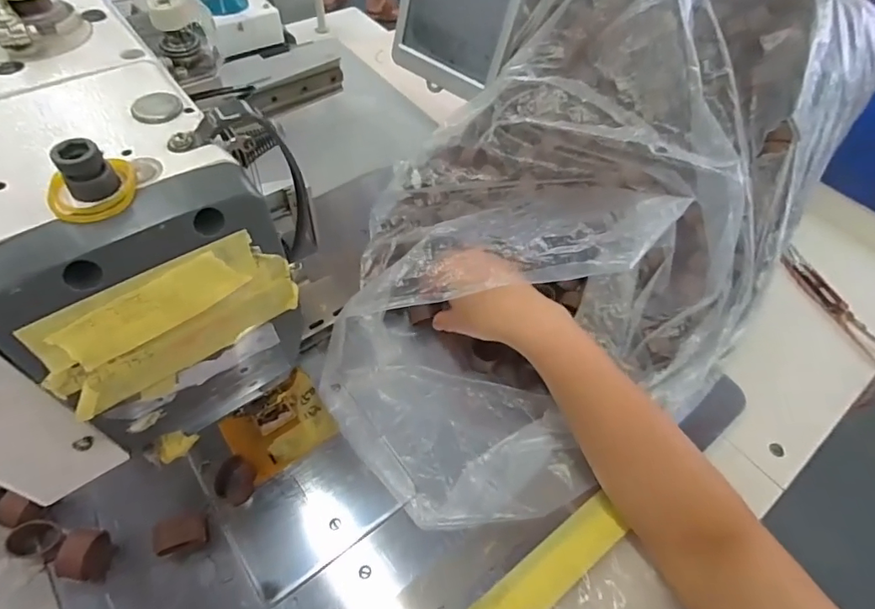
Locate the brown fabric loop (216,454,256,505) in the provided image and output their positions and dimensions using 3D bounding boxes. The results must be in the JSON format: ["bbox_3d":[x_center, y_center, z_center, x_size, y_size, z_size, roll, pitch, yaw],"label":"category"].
[{"bbox_3d":[-0.151,0.131,0.370,0.024,0.019,0.030,4,55,-1],"label":"brown fabric loop"}]

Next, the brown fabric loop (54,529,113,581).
[{"bbox_3d":[-0.237,0.168,0.334,0.022,0.029,0.030,-8,56,-10],"label":"brown fabric loop"}]

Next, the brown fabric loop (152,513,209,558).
[{"bbox_3d":[-0.179,0.162,0.349,0.033,0.017,0.022,-18,58,-16],"label":"brown fabric loop"}]

